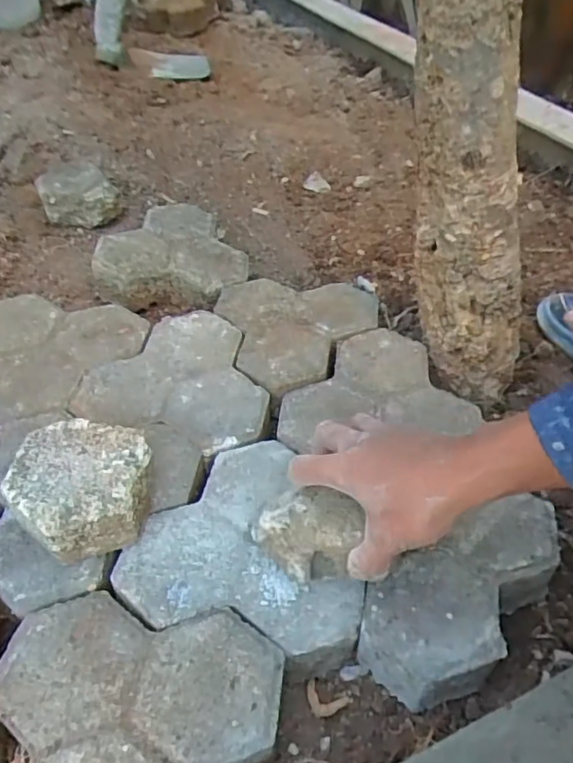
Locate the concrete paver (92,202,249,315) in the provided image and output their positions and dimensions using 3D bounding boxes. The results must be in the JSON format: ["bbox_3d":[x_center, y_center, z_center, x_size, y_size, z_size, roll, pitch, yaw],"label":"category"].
[{"bbox_3d":[-0.150,-0.171,0.780,0.191,0.072,0.180,-2,45,-2],"label":"concrete paver"}]

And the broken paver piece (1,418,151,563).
[{"bbox_3d":[-0.159,0.082,0.454,0.105,0.056,0.099,-17,47,-17],"label":"broken paver piece"}]

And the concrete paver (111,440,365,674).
[{"bbox_3d":[-0.026,0.138,0.491,0.187,0.059,0.182,9,45,9],"label":"concrete paver"}]

